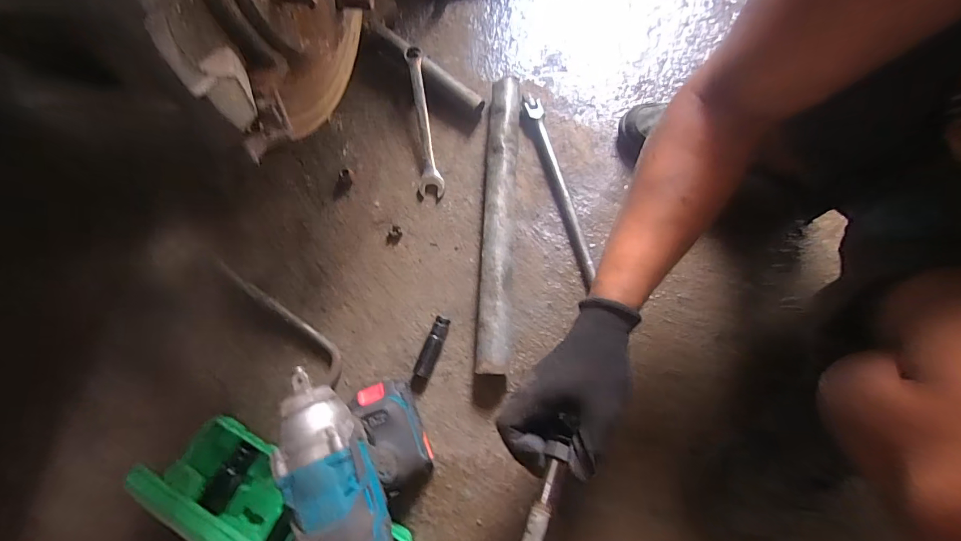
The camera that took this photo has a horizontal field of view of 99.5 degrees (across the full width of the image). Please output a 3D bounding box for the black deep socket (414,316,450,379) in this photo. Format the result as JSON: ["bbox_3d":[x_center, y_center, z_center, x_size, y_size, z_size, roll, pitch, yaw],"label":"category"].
[{"bbox_3d":[-0.060,0.096,0.512,0.022,0.014,0.076,23,77,7],"label":"black deep socket"}]

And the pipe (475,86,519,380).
[{"bbox_3d":[0.026,-0.075,0.545,0.045,0.050,0.412,3,75,2],"label":"pipe"}]

